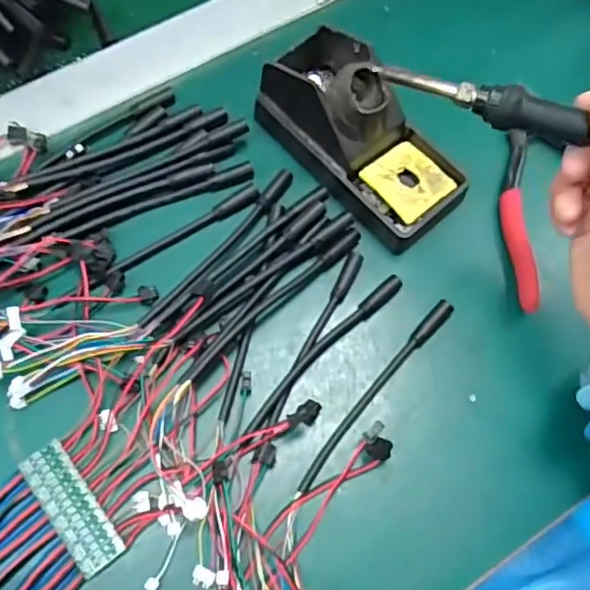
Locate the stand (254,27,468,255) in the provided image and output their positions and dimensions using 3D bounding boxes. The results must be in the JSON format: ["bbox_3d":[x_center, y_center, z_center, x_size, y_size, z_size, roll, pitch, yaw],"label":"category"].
[{"bbox_3d":[0.048,-0.111,0.410,0.075,0.066,0.150,-39,74,-15],"label":"stand"}]

